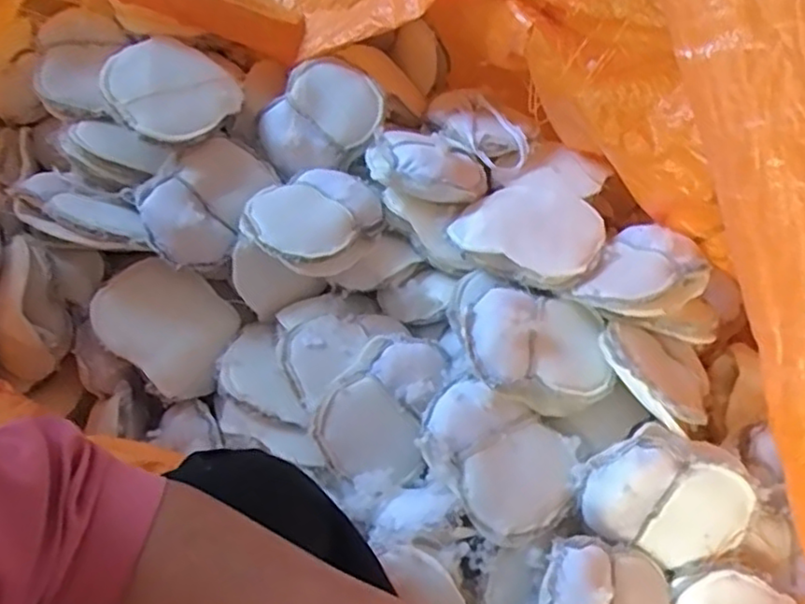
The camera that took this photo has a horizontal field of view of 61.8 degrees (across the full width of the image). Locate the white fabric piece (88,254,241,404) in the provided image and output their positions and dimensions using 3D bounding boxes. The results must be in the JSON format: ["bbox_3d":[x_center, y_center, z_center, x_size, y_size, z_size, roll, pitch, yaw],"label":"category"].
[{"bbox_3d":[-0.288,0.029,0.836,0.169,0.018,0.134,45,68,-12],"label":"white fabric piece"}]

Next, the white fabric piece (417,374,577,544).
[{"bbox_3d":[0.101,0.165,0.722,0.168,0.046,0.130,35,66,19],"label":"white fabric piece"}]

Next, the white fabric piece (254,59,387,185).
[{"bbox_3d":[-0.116,-0.250,0.926,0.136,0.035,0.174,40,82,0],"label":"white fabric piece"}]

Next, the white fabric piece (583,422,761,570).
[{"bbox_3d":[0.280,0.216,0.727,0.183,0.060,0.156,23,104,-8],"label":"white fabric piece"}]

